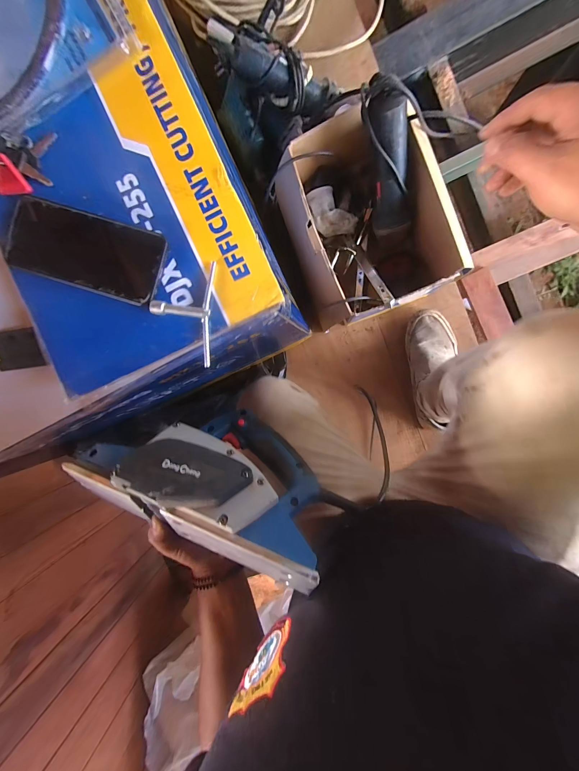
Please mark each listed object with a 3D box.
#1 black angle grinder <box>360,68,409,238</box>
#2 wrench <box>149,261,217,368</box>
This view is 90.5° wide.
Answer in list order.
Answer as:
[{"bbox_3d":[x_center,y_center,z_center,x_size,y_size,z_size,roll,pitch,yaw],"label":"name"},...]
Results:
[{"bbox_3d":[0.181,-0.405,0.524,0.071,0.074,0.231,-19,136,9],"label":"black angle grinder"},{"bbox_3d":[-0.112,-0.076,0.300,0.061,0.018,0.107,4,96,7],"label":"wrench"}]

